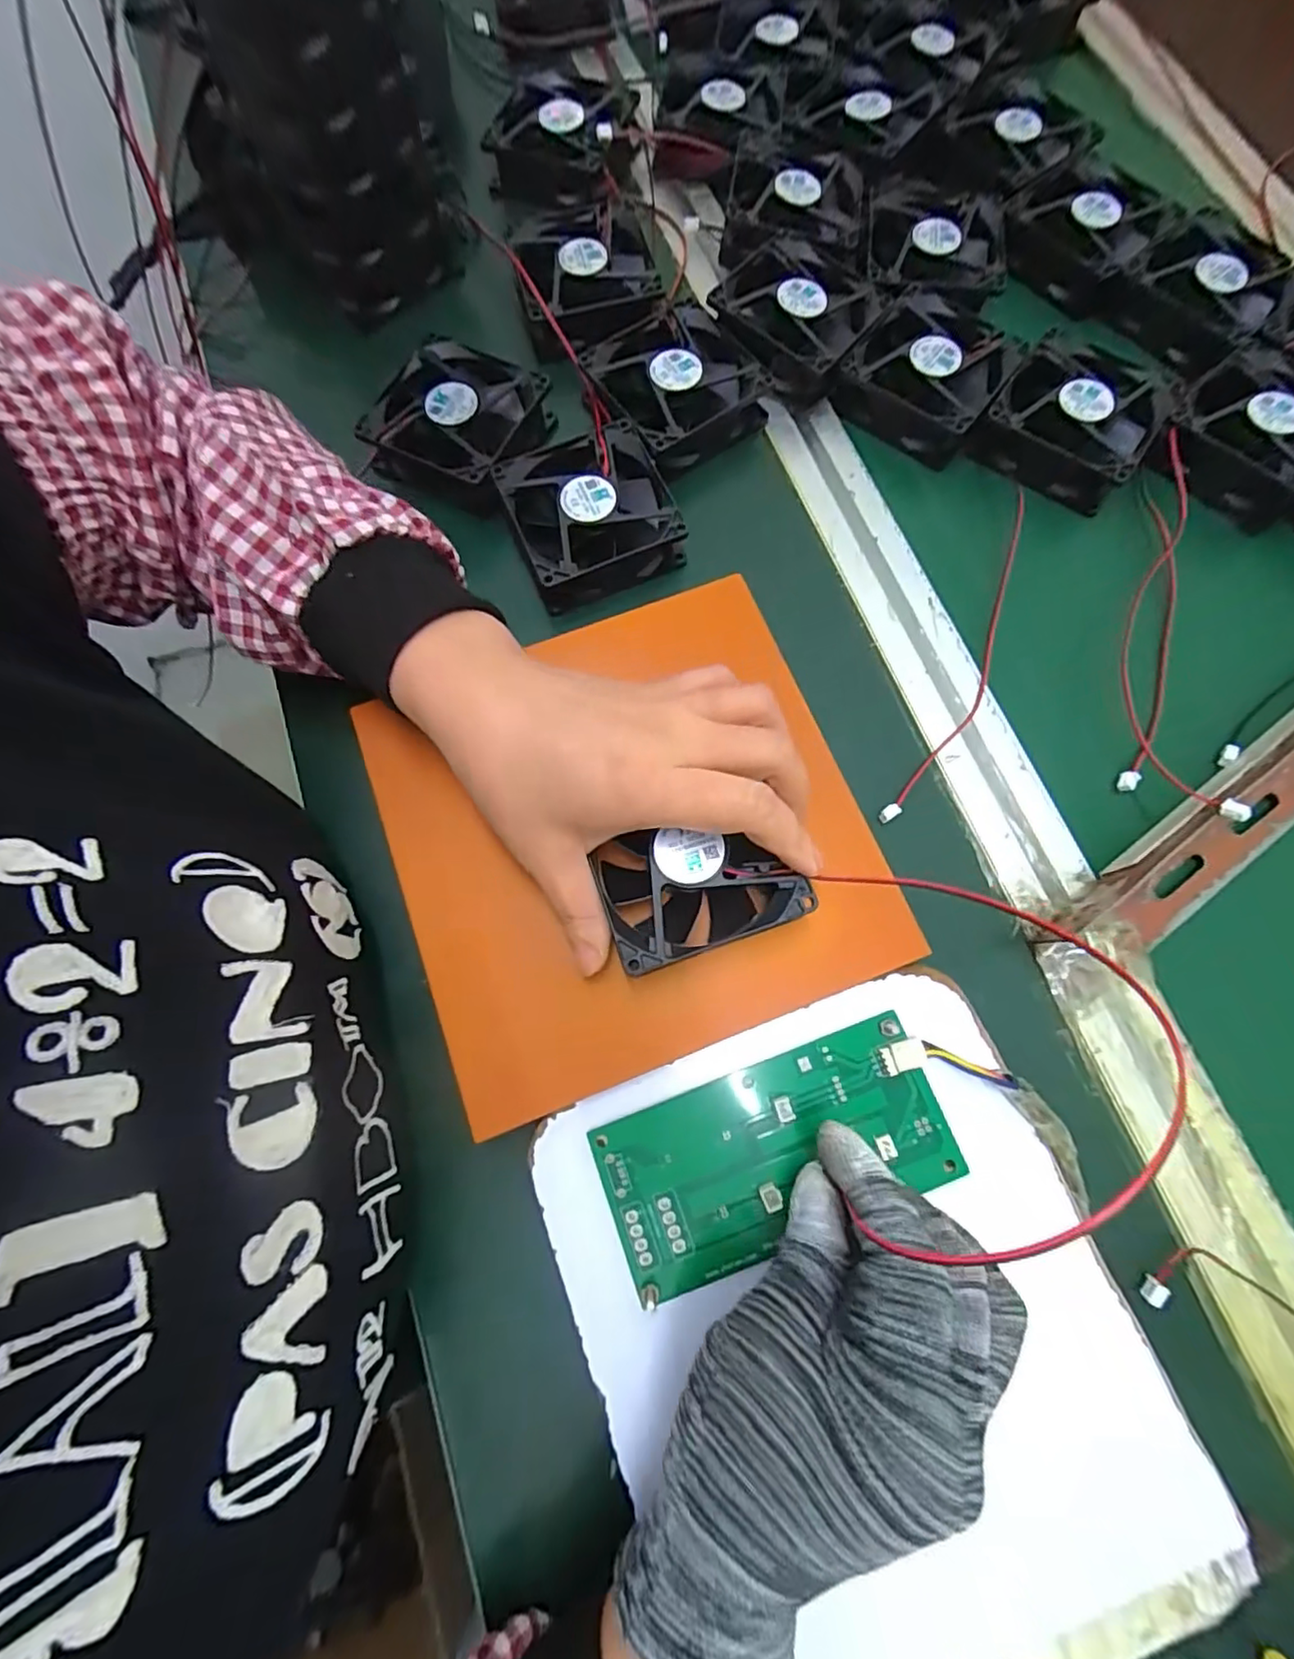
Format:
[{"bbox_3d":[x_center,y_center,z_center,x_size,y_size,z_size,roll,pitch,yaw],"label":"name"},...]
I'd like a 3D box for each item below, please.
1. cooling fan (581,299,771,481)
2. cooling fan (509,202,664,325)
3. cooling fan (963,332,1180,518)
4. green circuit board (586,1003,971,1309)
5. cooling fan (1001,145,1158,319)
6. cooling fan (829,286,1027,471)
[{"bbox_3d":[0.016,-0.249,0.340,0.079,0.027,0.083,-27,77,-7],"label":"cooling fan"},{"bbox_3d":[-0.039,-0.330,0.355,0.078,0.022,0.079,-16,74,-5],"label":"cooling fan"},{"bbox_3d":[0.233,-0.225,0.333,0.081,0.019,0.083,33,78,8],"label":"cooling fan"},{"bbox_3d":[0.050,0.127,0.238,0.135,0.007,0.064,-20,77,-5],"label":"green circuit board"},{"bbox_3d":[0.265,-0.363,0.369,0.084,0.023,0.084,43,78,12],"label":"cooling fan"},{"bbox_3d":[0.161,-0.261,0.344,0.077,0.023,0.090,34,76,9],"label":"cooling fan"}]

